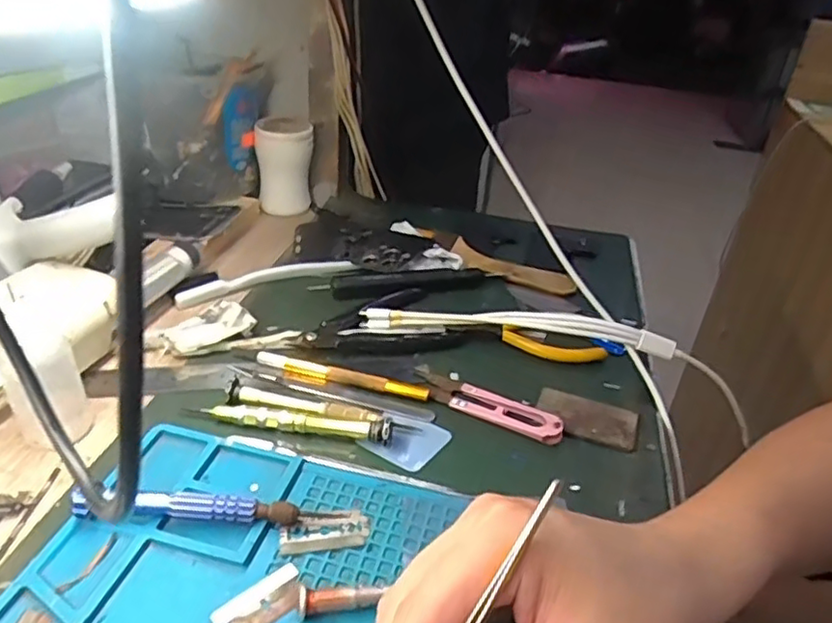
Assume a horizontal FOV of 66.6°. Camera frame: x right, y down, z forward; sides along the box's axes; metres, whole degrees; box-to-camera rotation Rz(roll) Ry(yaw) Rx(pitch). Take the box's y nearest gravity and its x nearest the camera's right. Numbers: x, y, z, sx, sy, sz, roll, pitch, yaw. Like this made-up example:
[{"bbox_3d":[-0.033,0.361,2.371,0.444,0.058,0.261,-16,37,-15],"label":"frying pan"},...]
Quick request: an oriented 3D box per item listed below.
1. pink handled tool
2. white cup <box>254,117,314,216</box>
[{"bbox_3d":[0.043,0.055,0.391,0.099,0.011,0.023,20,35,21],"label":"pink handled tool"},{"bbox_3d":[-0.127,-0.140,0.613,0.053,0.078,0.050,-3,33,-14],"label":"white cup"}]

